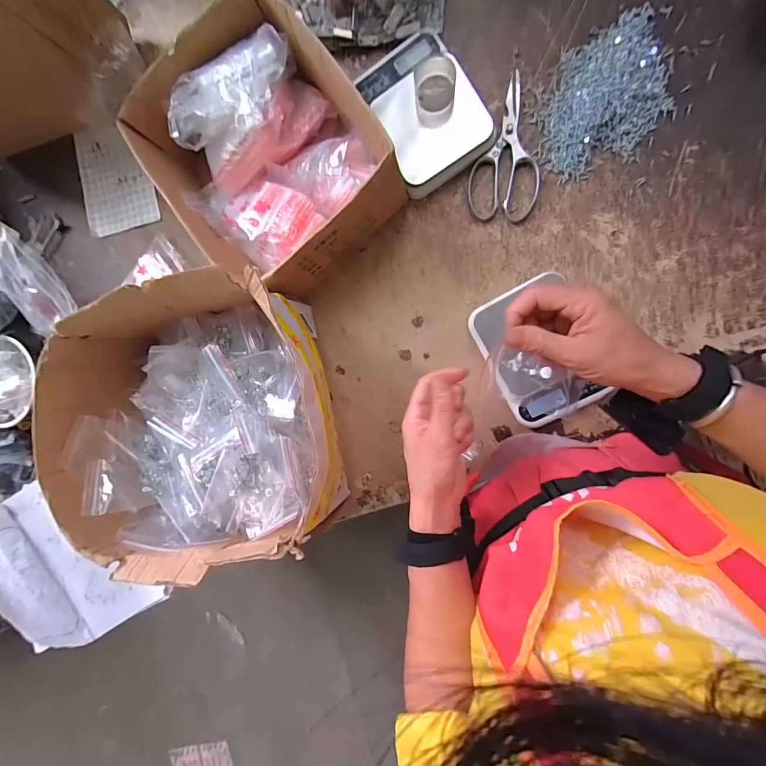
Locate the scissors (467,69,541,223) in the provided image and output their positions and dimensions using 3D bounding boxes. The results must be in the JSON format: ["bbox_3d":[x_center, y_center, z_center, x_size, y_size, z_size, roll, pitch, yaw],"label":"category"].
[{"bbox_3d":[0.179,-0.334,0.522,0.099,0.015,0.198,8,94,9],"label":"scissors"}]

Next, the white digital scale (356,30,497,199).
[{"bbox_3d":[0.064,-0.393,0.533,0.143,0.024,0.197,-26,88,10],"label":"white digital scale"}]

